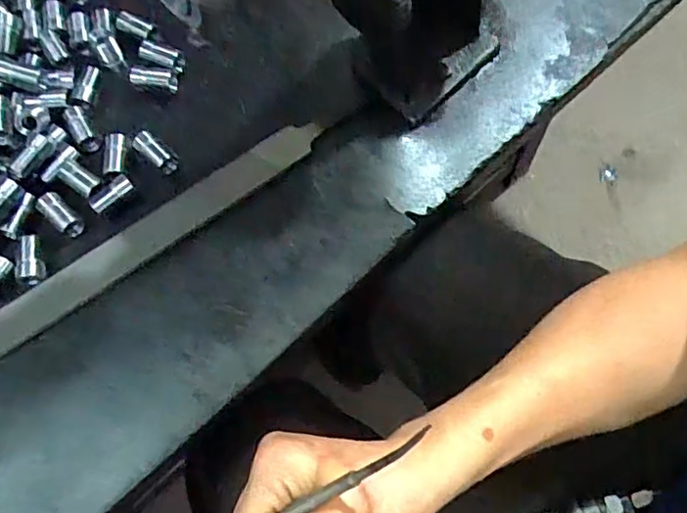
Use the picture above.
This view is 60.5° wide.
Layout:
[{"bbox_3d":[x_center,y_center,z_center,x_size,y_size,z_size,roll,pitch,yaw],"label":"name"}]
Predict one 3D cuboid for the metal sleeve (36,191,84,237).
[{"bbox_3d":[-0.162,-0.024,0.335,0.030,0.009,0.013,42,75,4],"label":"metal sleeve"}]

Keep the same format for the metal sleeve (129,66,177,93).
[{"bbox_3d":[-0.117,-0.111,0.365,0.029,0.010,0.010,9,69,6],"label":"metal sleeve"}]

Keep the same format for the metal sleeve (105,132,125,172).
[{"bbox_3d":[-0.134,-0.059,0.344,0.012,0.010,0.024,-1,68,2],"label":"metal sleeve"}]

